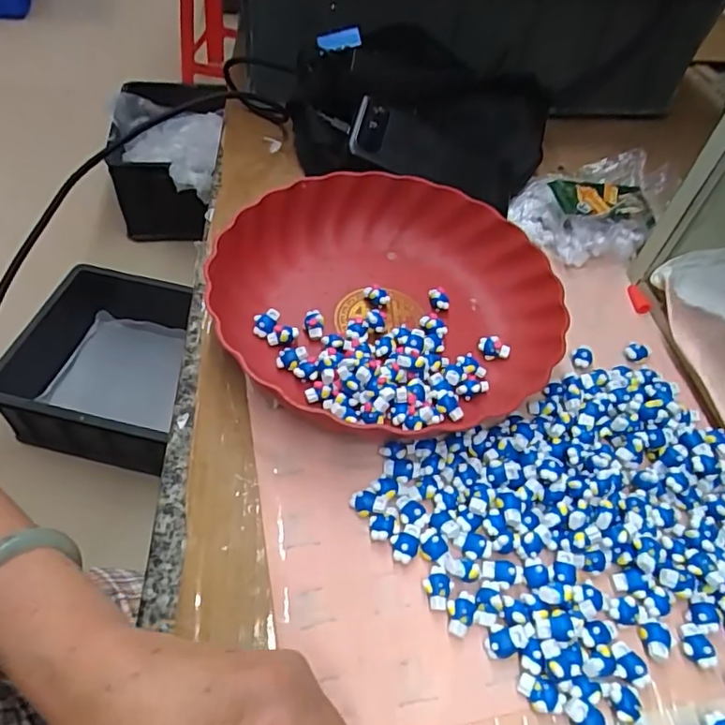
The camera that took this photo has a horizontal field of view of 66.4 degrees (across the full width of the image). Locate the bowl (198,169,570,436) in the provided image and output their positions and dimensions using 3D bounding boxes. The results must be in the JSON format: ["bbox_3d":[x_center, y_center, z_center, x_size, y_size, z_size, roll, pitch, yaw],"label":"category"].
[{"bbox_3d":[0.020,-0.051,0.404,0.236,0.046,0.224,3,52,-3],"label":"bowl"}]

